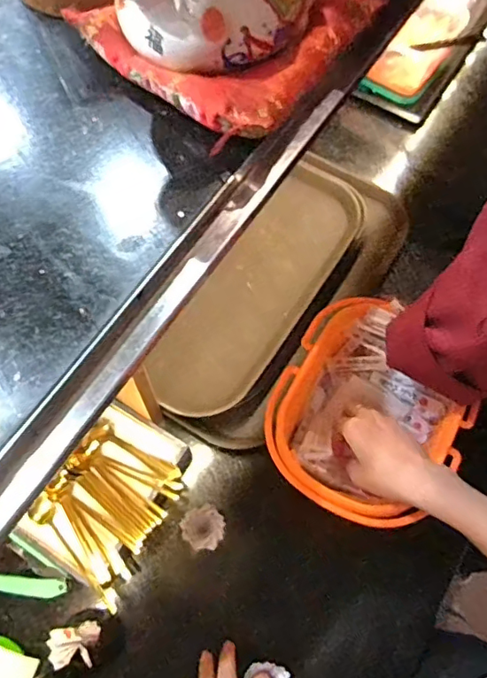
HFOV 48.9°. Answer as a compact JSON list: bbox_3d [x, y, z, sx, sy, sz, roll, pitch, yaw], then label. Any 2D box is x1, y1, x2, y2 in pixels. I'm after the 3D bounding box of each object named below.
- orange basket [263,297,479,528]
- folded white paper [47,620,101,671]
[{"bbox_3d":[0.132,0.083,0.589,0.186,0.101,0.224,28,67,10],"label":"orange basket"},{"bbox_3d":[-0.160,0.289,0.505,0.043,0.024,0.035,-3,65,-4],"label":"folded white paper"}]

